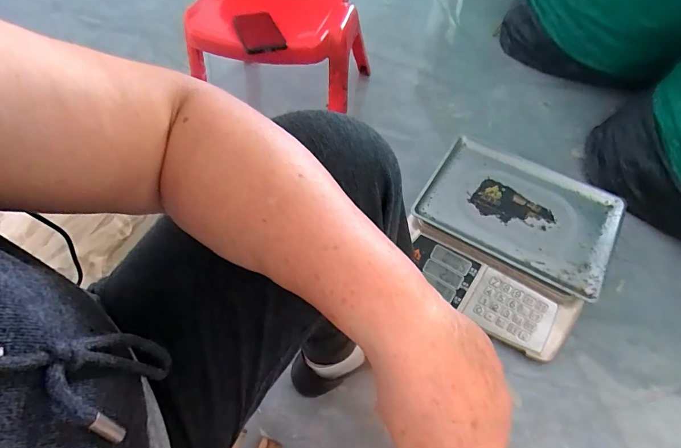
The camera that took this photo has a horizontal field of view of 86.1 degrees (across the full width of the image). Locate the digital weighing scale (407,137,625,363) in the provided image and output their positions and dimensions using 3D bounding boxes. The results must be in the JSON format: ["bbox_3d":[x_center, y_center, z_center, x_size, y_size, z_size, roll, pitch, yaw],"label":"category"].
[{"bbox_3d":[0.313,0.031,0.709,0.336,0.099,0.339,28,64,17],"label":"digital weighing scale"}]

